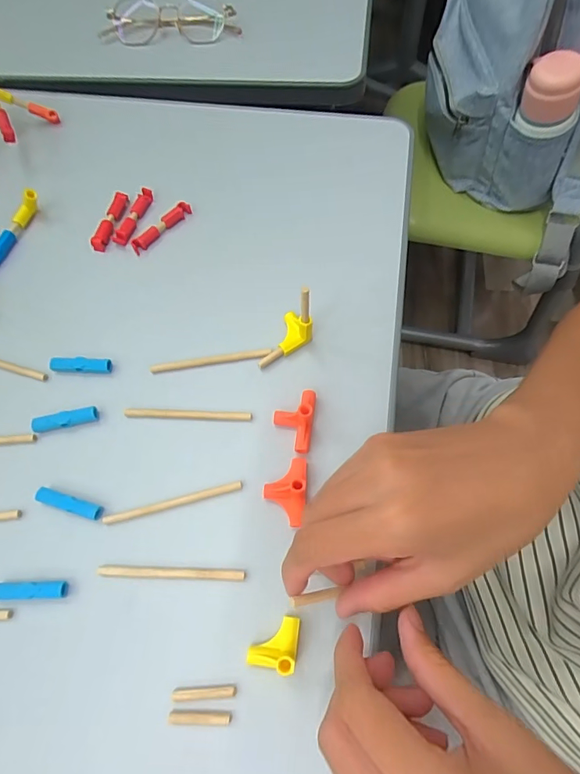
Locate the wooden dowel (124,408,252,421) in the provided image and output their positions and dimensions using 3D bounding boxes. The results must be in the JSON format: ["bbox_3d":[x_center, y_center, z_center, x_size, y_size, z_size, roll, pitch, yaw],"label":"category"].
[{"bbox_3d":[-0.070,0.018,0.302,0.086,0.004,0.006,1,65,4],"label":"wooden dowel"}]

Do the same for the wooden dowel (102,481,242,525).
[{"bbox_3d":[-0.072,0.072,0.277,0.086,0.006,0.006,-14,65,-4],"label":"wooden dowel"}]

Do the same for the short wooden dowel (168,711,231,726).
[{"bbox_3d":[-0.047,0.172,0.231,0.032,0.004,0.006,0,65,3],"label":"short wooden dowel"}]

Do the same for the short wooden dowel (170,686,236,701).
[{"bbox_3d":[-0.046,0.162,0.235,0.034,0.004,0.005,-4,65,1],"label":"short wooden dowel"}]

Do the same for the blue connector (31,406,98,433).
[{"bbox_3d":[-0.153,0.022,0.302,0.043,0.008,0.010,-12,65,-3],"label":"blue connector"}]

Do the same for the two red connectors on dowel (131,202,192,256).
[{"bbox_3d":[-0.106,-0.134,0.366,0.008,0.009,0.059,39,73,19],"label":"two red connectors on dowel"}]

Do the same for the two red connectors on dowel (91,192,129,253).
[{"bbox_3d":[-0.150,-0.138,0.370,0.013,0.012,0.055,8,65,7],"label":"two red connectors on dowel"}]

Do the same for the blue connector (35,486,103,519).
[{"bbox_3d":[-0.138,0.073,0.279,0.044,0.009,0.010,14,66,10],"label":"blue connector"}]

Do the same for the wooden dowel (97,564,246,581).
[{"bbox_3d":[-0.070,0.109,0.261,0.086,0.004,0.007,0,65,3],"label":"wooden dowel"}]

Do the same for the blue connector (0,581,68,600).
[{"bbox_3d":[-0.151,0.118,0.258,0.044,0.008,0.010,-3,65,2],"label":"blue connector"}]

